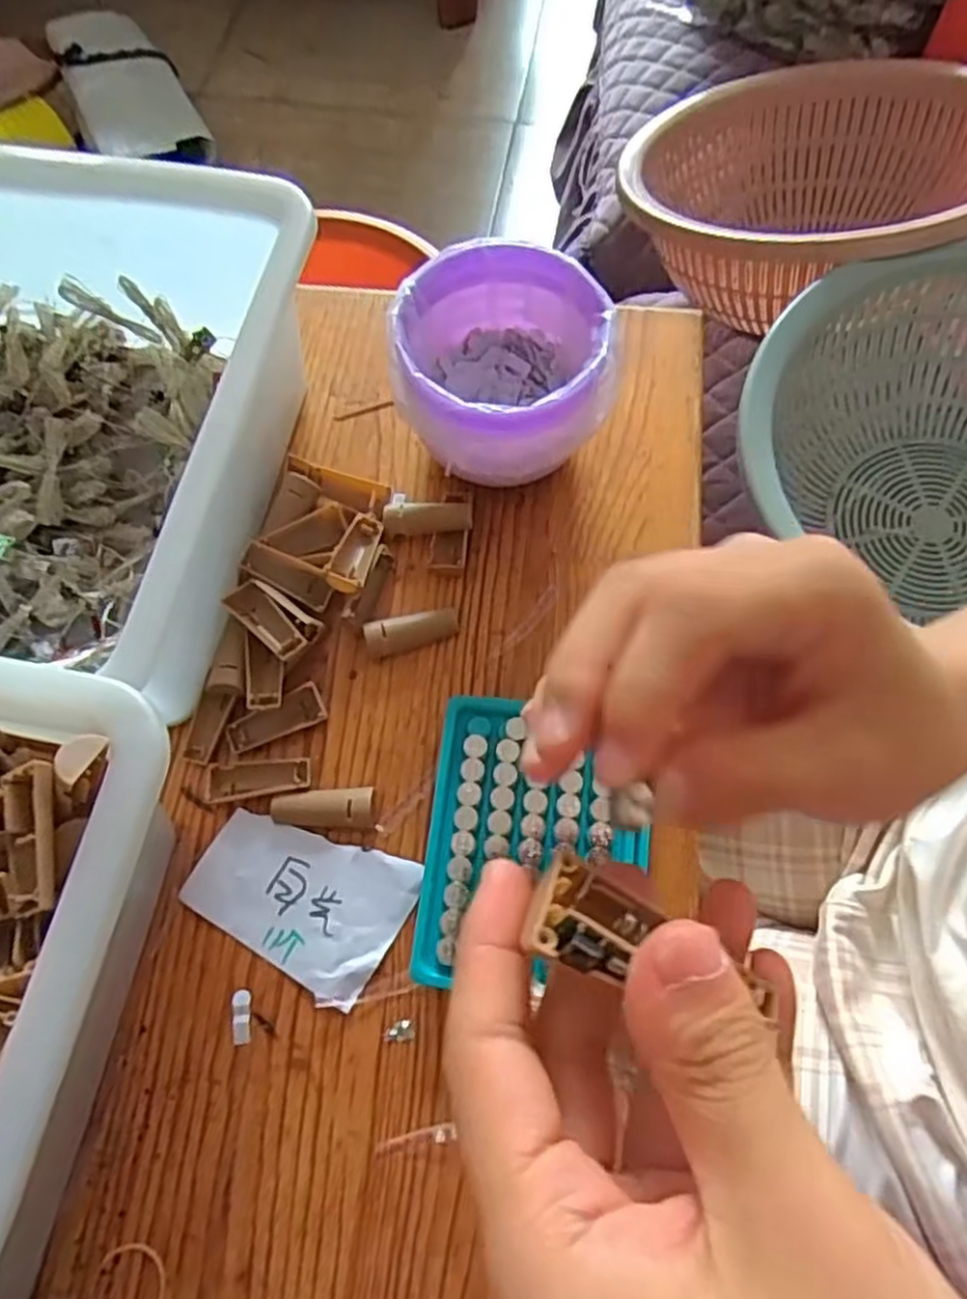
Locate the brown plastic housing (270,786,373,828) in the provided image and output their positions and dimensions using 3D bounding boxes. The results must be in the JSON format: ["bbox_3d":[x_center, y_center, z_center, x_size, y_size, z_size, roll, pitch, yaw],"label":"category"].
[{"bbox_3d":[-0.079,0.076,0.375,0.048,0.008,0.019,1,67,1],"label":"brown plastic housing"}]

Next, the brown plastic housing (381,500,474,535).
[{"bbox_3d":[-0.031,-0.075,0.434,0.050,0.007,0.020,-1,67,1],"label":"brown plastic housing"}]

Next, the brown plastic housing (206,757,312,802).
[{"bbox_3d":[-0.112,0.065,0.385,0.050,0.007,0.019,-5,67,-1],"label":"brown plastic housing"}]

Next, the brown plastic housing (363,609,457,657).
[{"bbox_3d":[-0.038,-0.010,0.412,0.050,0.010,0.020,-13,67,-5],"label":"brown plastic housing"}]

